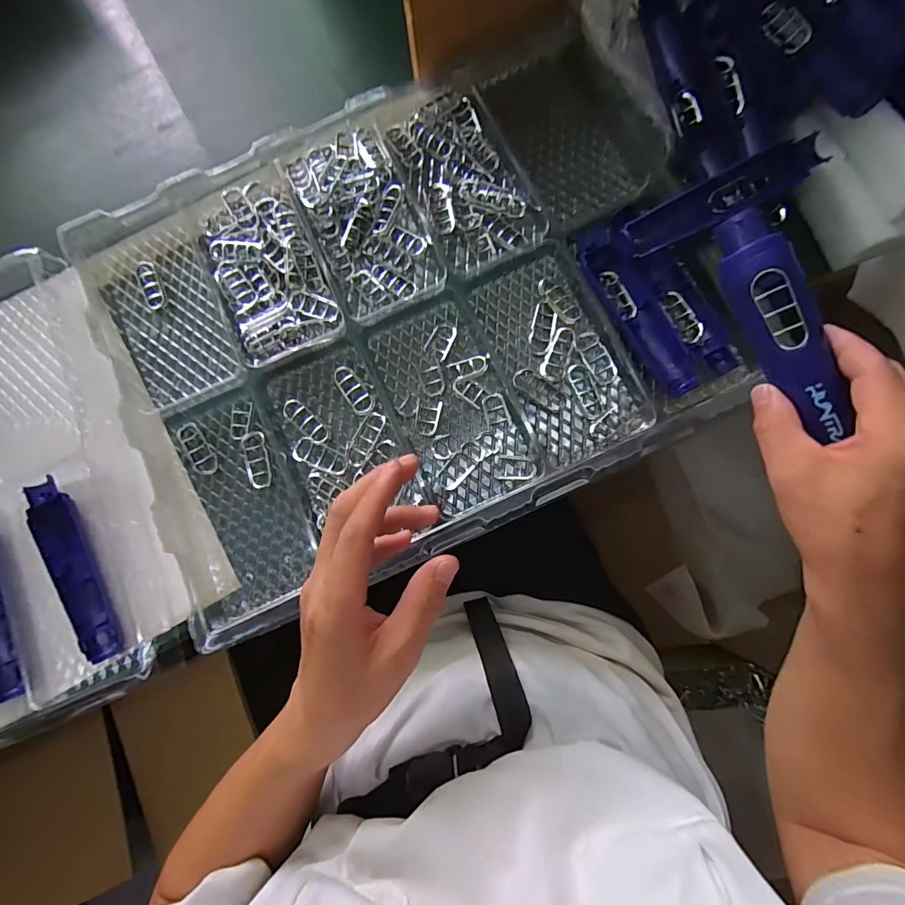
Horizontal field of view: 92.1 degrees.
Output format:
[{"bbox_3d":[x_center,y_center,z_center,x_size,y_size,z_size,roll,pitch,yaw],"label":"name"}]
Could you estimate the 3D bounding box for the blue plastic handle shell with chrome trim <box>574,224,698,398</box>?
[{"bbox_3d":[0.165,-0.127,0.395,0.045,0.029,0.166,-26,82,-1],"label":"blue plastic handle shell with chrome trim"}]

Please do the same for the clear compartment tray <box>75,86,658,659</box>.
[{"bbox_3d":[-0.101,-0.116,0.407,0.421,0.032,0.418,-25,82,-1],"label":"clear compartment tray"}]

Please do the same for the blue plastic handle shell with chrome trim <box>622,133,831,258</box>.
[{"bbox_3d":[0.230,-0.222,0.380,0.169,0.029,0.035,-26,82,-1],"label":"blue plastic handle shell with chrome trim"}]

